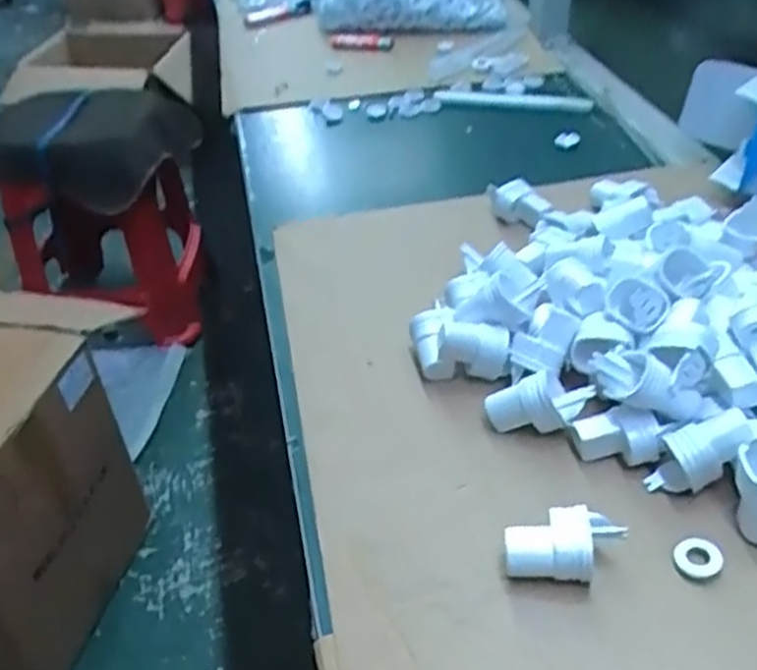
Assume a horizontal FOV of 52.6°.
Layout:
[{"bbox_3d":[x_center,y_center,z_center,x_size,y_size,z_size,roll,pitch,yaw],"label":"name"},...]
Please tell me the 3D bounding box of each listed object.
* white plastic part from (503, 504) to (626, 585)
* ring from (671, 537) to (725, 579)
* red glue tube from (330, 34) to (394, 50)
[{"bbox_3d":[0.096,0.111,0.395,0.061,0.028,0.033,0,40,4],"label":"white plastic part"},{"bbox_3d":[0.165,0.115,0.397,0.025,0.004,0.022,-5,40,-2],"label":"ring"},{"bbox_3d":[-0.024,-0.388,1.016,0.103,0.020,0.018,-17,36,-41],"label":"red glue tube"}]

